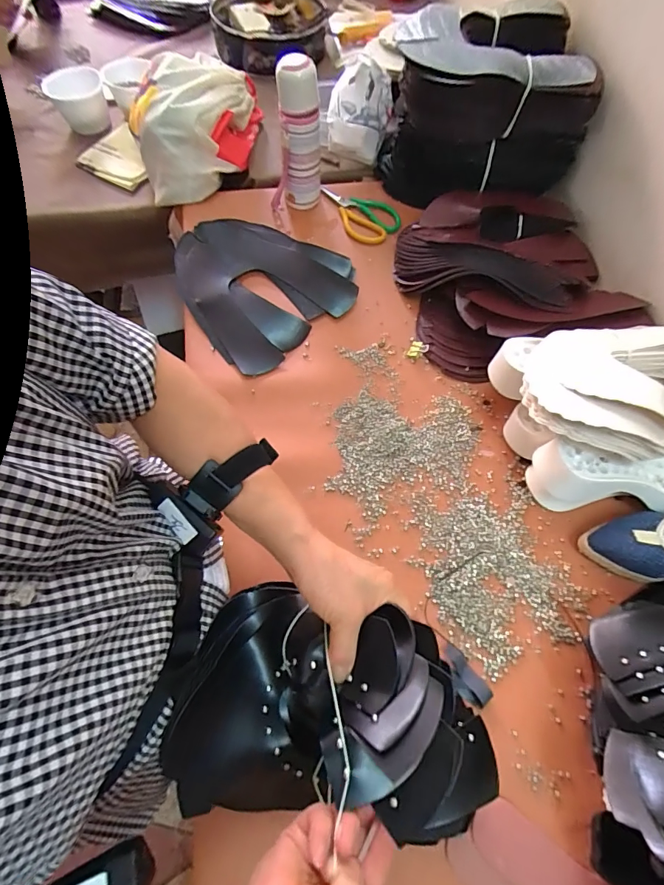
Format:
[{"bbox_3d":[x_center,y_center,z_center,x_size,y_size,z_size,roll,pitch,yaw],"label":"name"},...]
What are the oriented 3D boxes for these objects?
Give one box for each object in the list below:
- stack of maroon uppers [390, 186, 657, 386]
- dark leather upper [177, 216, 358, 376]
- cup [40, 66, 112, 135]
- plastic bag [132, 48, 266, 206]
[{"bbox_3d":[0.274,-0.270,0.676,0.304,0.092,0.317,-9,65,-6],"label":"stack of maroon uppers"},{"bbox_3d":[-0.128,-0.269,0.697,0.249,0.036,0.292,-41,72,-19],"label":"dark leather upper"},{"bbox_3d":[-0.568,-0.769,0.958,0.117,0.079,0.128,1,64,-1],"label":"cup"},{"bbox_3d":[-0.243,-0.582,0.782,0.234,0.136,0.229,-12,65,-7],"label":"plastic bag"}]

